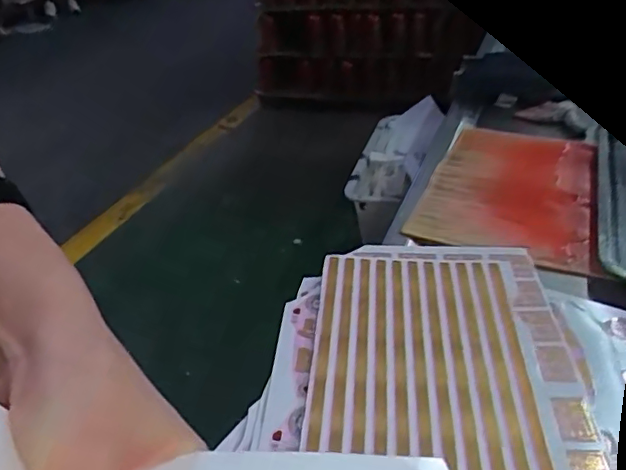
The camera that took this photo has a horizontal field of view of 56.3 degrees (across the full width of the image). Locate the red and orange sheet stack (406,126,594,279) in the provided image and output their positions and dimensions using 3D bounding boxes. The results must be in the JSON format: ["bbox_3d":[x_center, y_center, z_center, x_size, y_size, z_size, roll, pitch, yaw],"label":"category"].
[{"bbox_3d":[0.237,-0.059,0.710,0.185,0.019,0.302,6,35,22],"label":"red and orange sheet stack"}]

